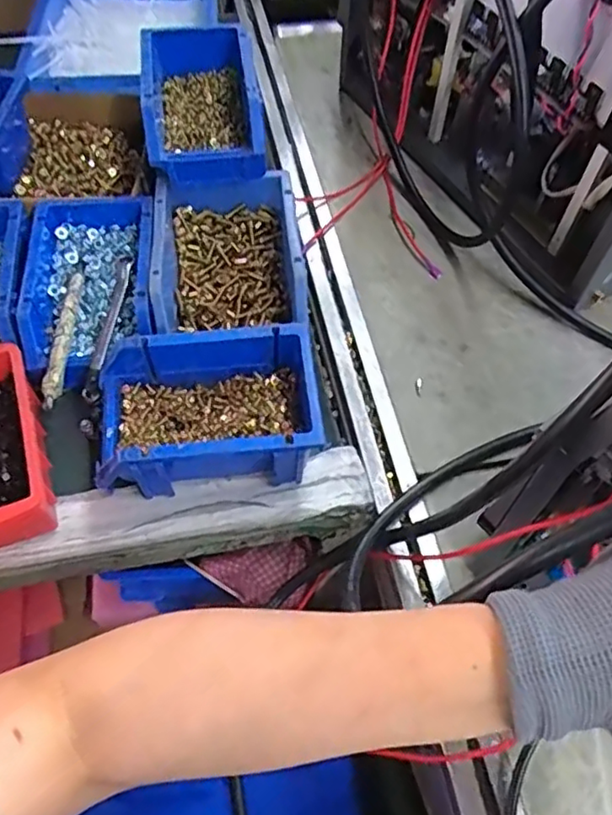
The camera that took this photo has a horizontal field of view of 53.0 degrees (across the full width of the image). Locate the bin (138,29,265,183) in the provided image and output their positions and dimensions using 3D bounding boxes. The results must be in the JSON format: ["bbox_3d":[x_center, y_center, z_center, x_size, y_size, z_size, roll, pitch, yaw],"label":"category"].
[{"bbox_3d":[-0.097,-0.287,0.567,0.100,0.061,0.168,-8,59,-6],"label":"bin"}]

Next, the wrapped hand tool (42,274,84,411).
[{"bbox_3d":[-0.193,-0.057,0.488,0.010,0.017,0.138,-2,58,-2],"label":"wrapped hand tool"}]

